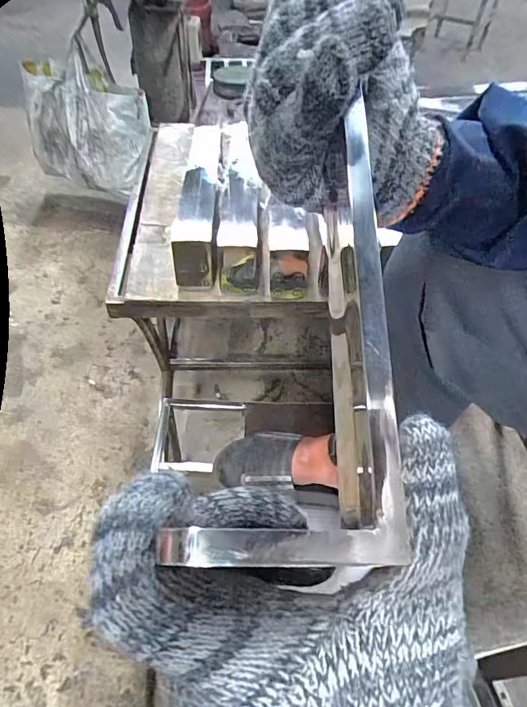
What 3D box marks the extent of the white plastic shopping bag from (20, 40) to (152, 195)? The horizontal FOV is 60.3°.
[{"bbox_3d":[-0.514,-0.669,1.356,0.364,0.297,0.212,29,56,19],"label":"white plastic shopping bag"}]

